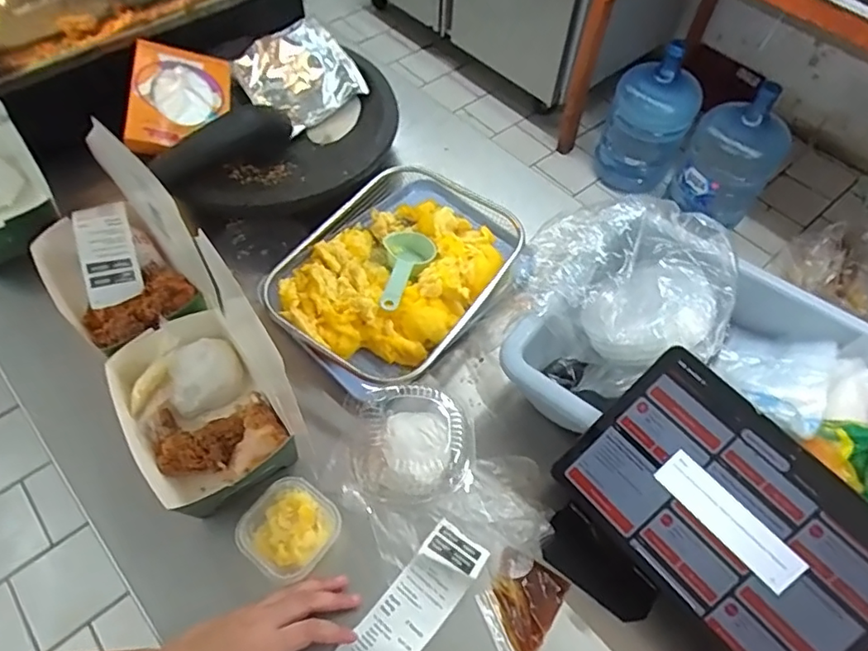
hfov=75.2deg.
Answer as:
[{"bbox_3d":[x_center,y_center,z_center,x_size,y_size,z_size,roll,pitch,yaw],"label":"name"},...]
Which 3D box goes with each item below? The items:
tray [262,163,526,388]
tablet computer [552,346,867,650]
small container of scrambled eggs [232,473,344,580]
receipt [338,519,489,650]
[{"bbox_3d":[-0.038,-0.068,0.693,0.222,0.054,0.305,34,62,18],"label":"tray"},{"bbox_3d":[0.242,0.160,0.468,0.165,0.014,0.246,-46,68,5],"label":"tablet computer"},{"bbox_3d":[-0.133,0.192,0.532,0.080,0.044,0.080,32,61,17],"label":"small container of scrambled eggs"},{"bbox_3d":[-0.045,0.279,0.485,0.056,0.025,0.242,37,62,19],"label":"receipt"}]

